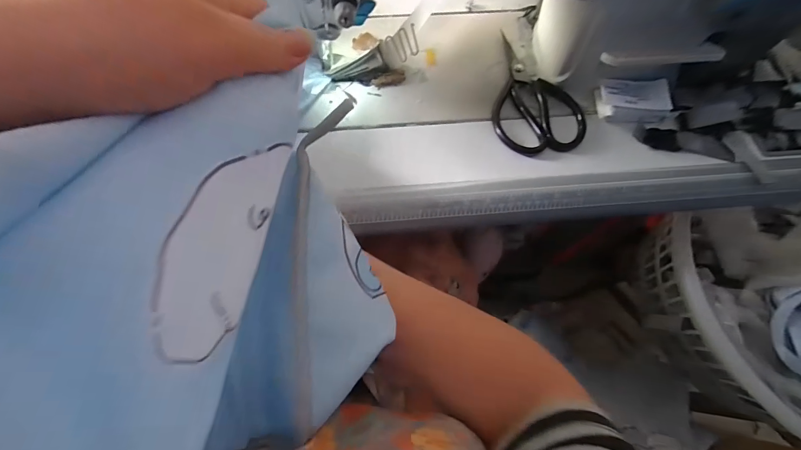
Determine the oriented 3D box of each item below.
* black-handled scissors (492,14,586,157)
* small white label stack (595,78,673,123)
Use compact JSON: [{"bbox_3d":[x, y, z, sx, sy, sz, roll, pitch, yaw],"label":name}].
[{"bbox_3d":[0.146,-0.173,0.418,0.098,0.014,0.198,-13,69,-7],"label":"black-handled scissors"},{"bbox_3d":[0.266,-0.142,0.396,0.081,0.024,0.043,-1,68,-2],"label":"small white label stack"}]

